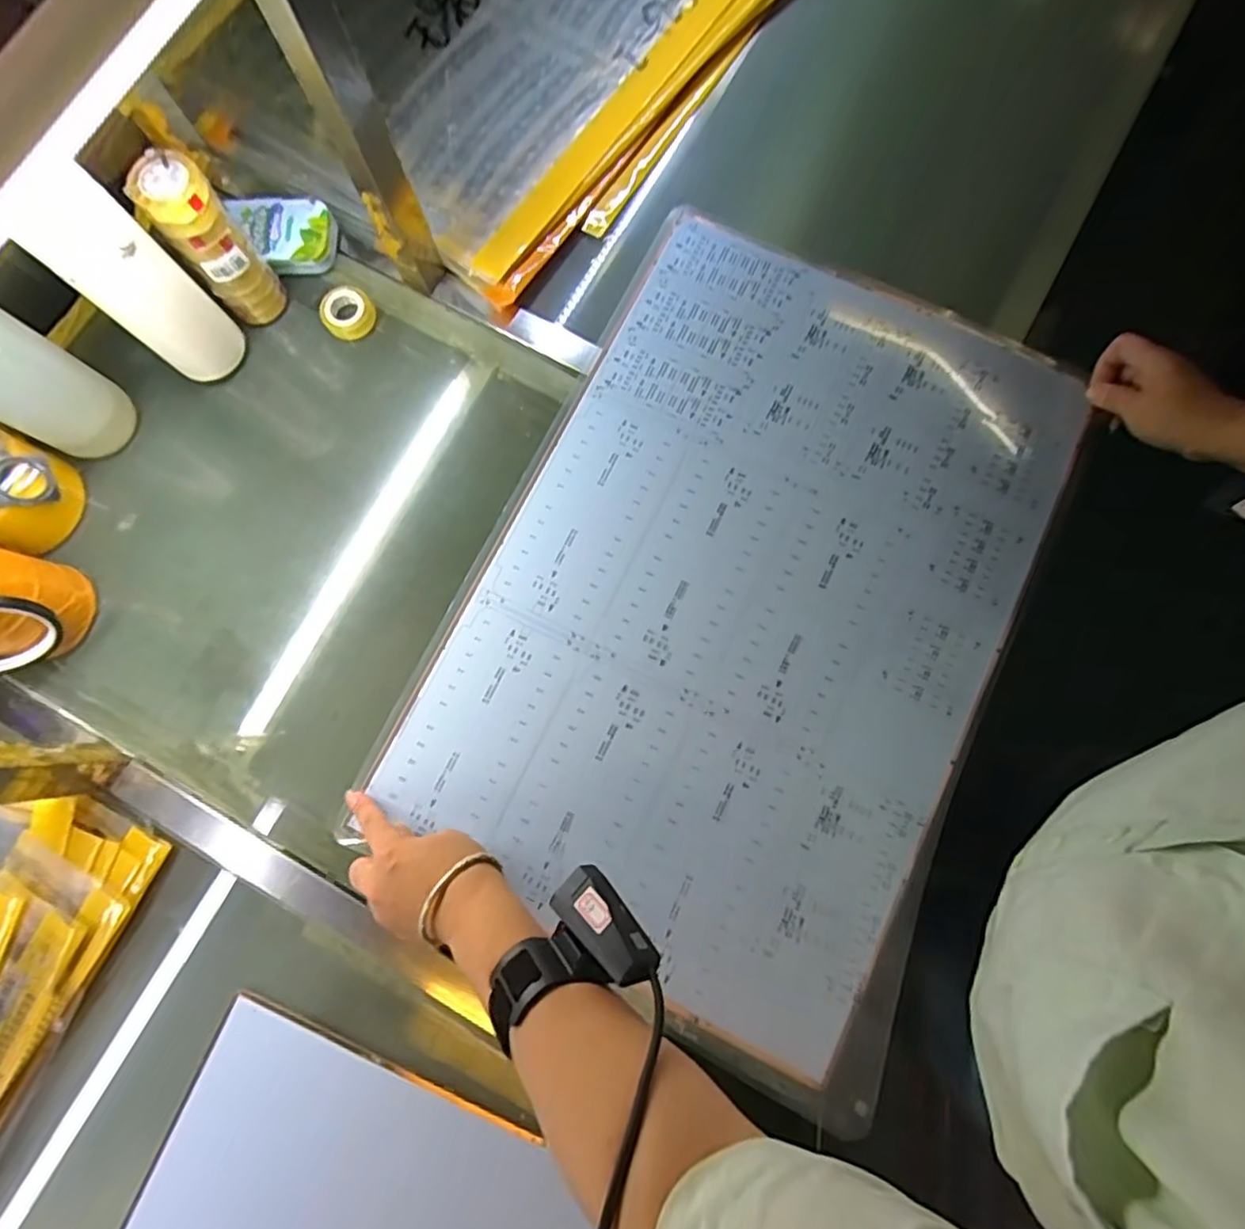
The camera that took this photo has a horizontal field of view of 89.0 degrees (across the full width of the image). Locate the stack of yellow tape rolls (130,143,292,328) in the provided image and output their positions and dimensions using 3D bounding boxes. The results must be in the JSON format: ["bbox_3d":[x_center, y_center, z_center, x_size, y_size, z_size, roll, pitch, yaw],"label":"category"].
[{"bbox_3d":[-0.336,-0.304,0.530,0.053,0.140,0.048,-41,82,-7],"label":"stack of yellow tape rolls"}]

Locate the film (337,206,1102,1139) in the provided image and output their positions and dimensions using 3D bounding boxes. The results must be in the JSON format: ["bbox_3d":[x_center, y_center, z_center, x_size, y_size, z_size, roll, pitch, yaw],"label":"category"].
[{"bbox_3d":[0.105,-0.027,0.505,0.418,0.072,0.608,26,80,5],"label":"film"}]

